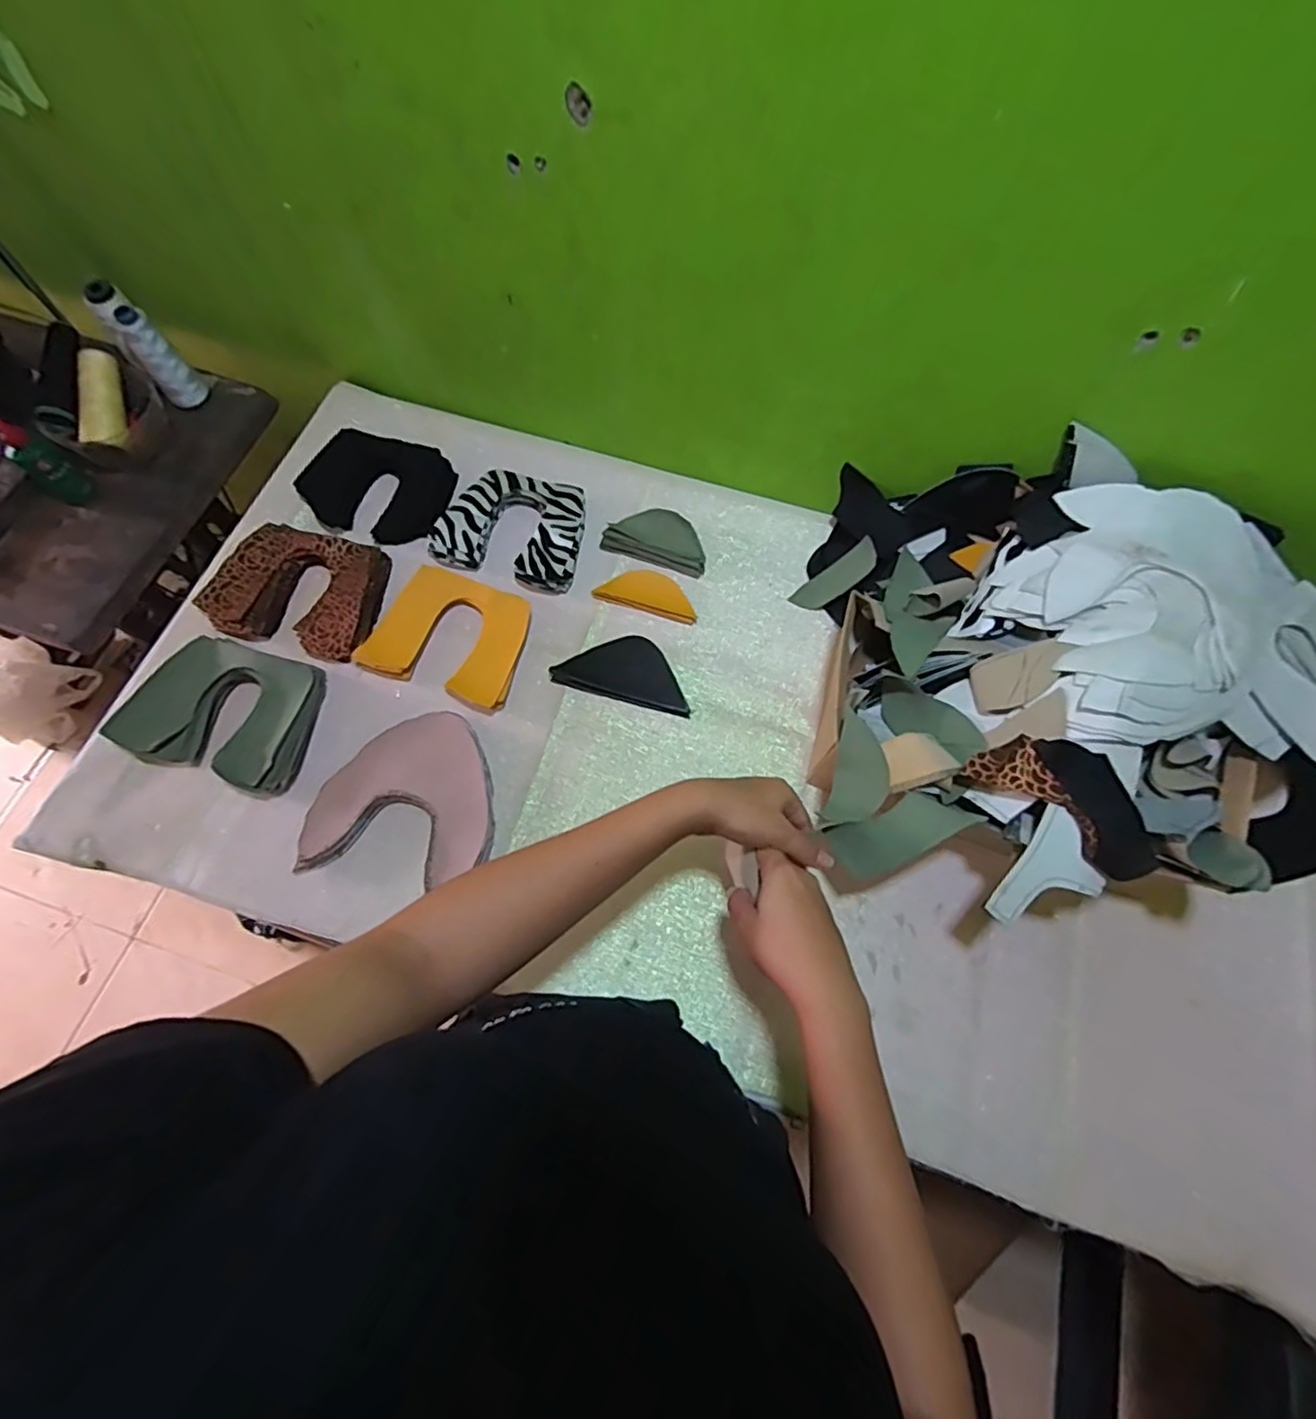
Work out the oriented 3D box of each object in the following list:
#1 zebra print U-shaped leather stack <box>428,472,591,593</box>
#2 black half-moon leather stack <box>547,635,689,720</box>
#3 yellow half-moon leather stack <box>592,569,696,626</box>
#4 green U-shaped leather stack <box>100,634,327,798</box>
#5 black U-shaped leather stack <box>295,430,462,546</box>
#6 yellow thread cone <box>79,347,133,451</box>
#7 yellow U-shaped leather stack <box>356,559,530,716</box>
[{"bbox_3d":[-0.158,-0.203,0.701,0.152,0.032,0.129,15,69,5],"label":"zebra print U-shaped leather stack"},{"bbox_3d":[-0.032,-0.041,0.652,0.139,0.009,0.071,14,69,4],"label":"black half-moon leather stack"},{"bbox_3d":[-0.010,-0.126,0.684,0.113,0.014,0.047,19,69,6],"label":"yellow half-moon leather stack"},{"bbox_3d":[-0.414,0.000,0.609,0.158,0.038,0.131,15,69,4],"label":"green U-shaped leather stack"},{"bbox_3d":[-0.316,-0.255,0.725,0.175,0.031,0.118,15,69,4],"label":"black U-shaped leather stack"},{"bbox_3d":[-0.625,-0.351,0.711,0.036,0.038,0.106,-5,89,-3],"label":"yellow thread cone"},{"bbox_3d":[-0.215,-0.076,0.653,0.152,0.031,0.121,18,69,5],"label":"yellow U-shaped leather stack"}]

